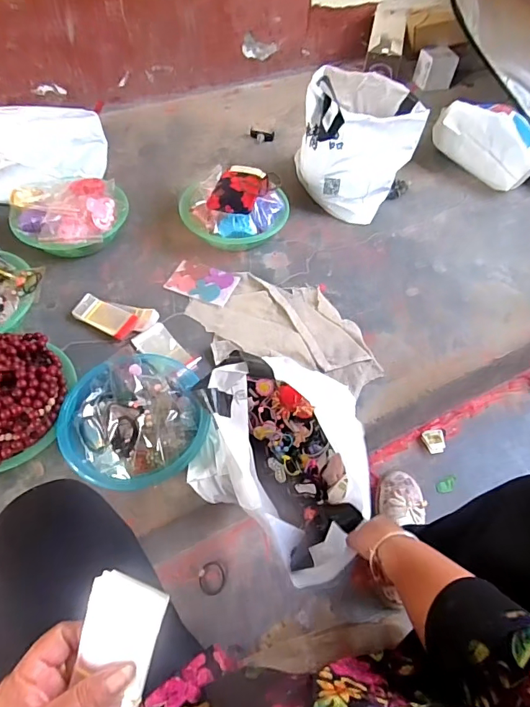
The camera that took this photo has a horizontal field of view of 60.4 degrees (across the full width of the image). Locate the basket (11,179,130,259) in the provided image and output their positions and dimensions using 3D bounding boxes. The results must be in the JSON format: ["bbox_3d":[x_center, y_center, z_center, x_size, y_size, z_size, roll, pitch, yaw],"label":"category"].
[{"bbox_3d":[-0.408,-0.285,0.973,0.225,0.109,0.180,-26,60,-19],"label":"basket"}]

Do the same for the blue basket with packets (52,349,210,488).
[{"bbox_3d":[-0.205,0.100,0.725,0.220,0.071,0.206,1,55,-2],"label":"blue basket with packets"}]

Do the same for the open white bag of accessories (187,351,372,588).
[{"bbox_3d":[0.033,0.147,0.631,0.266,0.219,0.188,38,62,22],"label":"open white bag of accessories"}]

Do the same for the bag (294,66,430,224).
[{"bbox_3d":[0.234,-0.518,1.089,0.213,0.235,0.300,30,59,17],"label":"bag"}]

